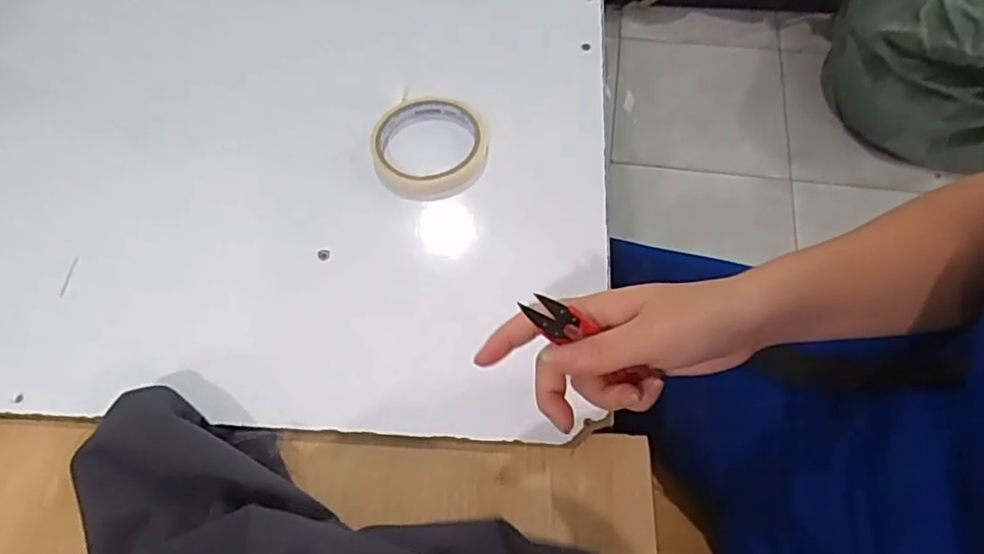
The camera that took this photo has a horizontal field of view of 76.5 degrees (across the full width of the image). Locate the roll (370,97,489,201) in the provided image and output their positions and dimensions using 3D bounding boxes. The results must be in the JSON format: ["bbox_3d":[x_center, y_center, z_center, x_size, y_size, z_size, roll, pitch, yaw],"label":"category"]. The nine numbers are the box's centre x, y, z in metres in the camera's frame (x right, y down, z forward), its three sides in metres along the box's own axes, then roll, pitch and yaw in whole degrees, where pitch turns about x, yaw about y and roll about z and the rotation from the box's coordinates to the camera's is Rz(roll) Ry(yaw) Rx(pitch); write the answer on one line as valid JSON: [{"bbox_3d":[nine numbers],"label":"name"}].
[{"bbox_3d":[-0.051,-0.107,0.507,0.091,0.020,0.090,-1,62,1],"label":"roll"}]

